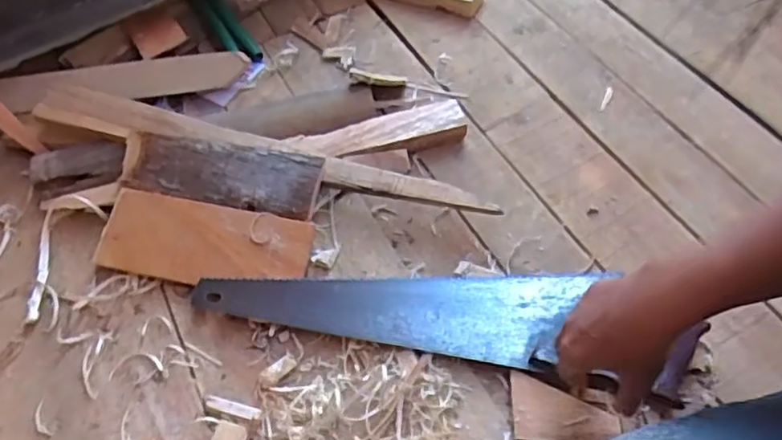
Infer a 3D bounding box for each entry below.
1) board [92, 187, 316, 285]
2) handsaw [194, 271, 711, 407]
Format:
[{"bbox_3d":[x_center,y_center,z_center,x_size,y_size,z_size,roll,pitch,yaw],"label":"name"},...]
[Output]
[{"bbox_3d":[-0.212,0.025,0.717,0.238,0.017,0.093,9,73,8],"label":"board"},{"bbox_3d":[0.041,0.096,0.649,0.486,0.016,0.122,4,54,7],"label":"handsaw"}]

